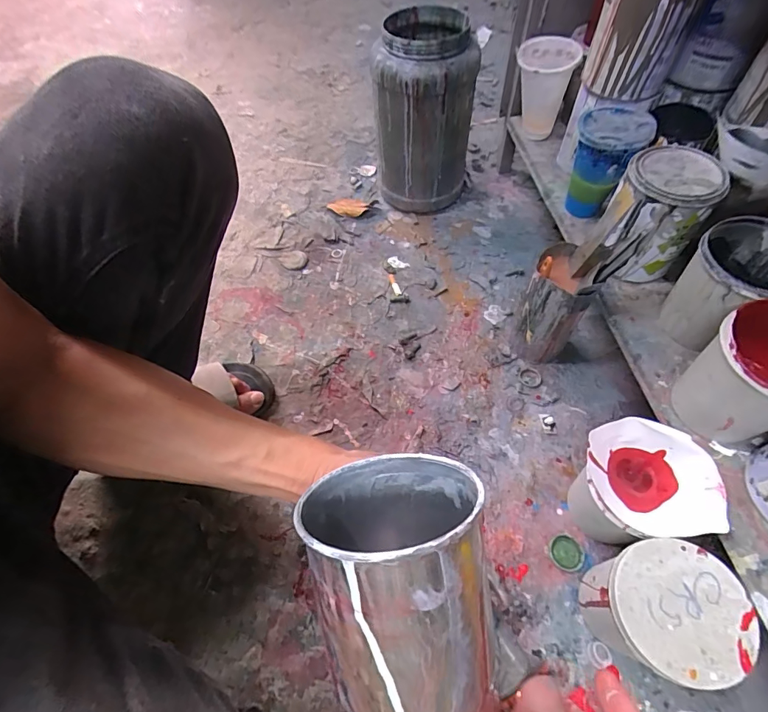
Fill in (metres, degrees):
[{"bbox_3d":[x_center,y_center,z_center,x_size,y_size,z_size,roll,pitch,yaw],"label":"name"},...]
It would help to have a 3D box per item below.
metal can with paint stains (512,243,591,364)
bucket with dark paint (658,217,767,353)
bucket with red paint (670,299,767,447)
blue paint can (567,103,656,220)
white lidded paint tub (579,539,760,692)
[{"bbox_3d":[0.238,-0.069,0.606,0.075,0.169,0.093,21,62,17],"label":"metal can with paint stains"},{"bbox_3d":[0.393,-0.074,0.490,0.109,0.122,0.103,-33,62,-17],"label":"bucket with dark paint"},{"bbox_3d":[0.370,0.024,0.427,0.101,0.124,0.105,-1,58,2],"label":"bucket with red paint"},{"bbox_3d":[0.303,-0.268,0.599,0.092,0.129,0.087,22,62,15],"label":"blue paint can"},{"bbox_3d":[0.265,0.255,0.428,0.114,0.134,0.108,-1,58,2],"label":"white lidded paint tub"}]

